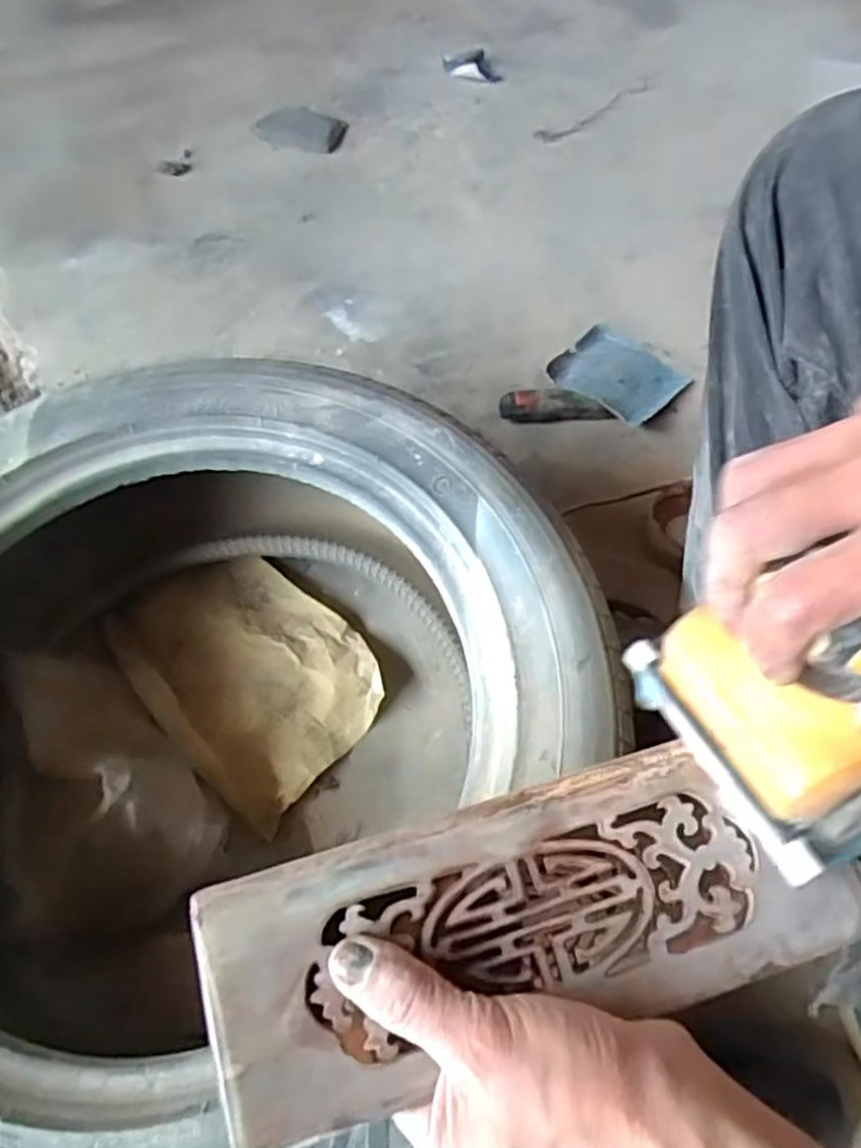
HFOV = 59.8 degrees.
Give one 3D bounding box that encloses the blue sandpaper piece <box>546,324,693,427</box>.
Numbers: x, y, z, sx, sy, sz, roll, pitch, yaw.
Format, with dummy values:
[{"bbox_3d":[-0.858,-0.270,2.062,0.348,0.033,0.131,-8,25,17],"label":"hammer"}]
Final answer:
[{"bbox_3d":[0.213,-0.230,0.858,0.133,0.013,0.111,39,69,18],"label":"blue sandpaper piece"}]

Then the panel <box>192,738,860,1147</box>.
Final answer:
[{"bbox_3d":[0.037,0.135,0.297,0.249,0.007,0.096,-13,63,-6],"label":"panel"}]

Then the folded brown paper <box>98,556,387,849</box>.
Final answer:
[{"bbox_3d":[-0.175,0.085,0.701,0.254,0.034,0.175,39,69,18],"label":"folded brown paper"}]

